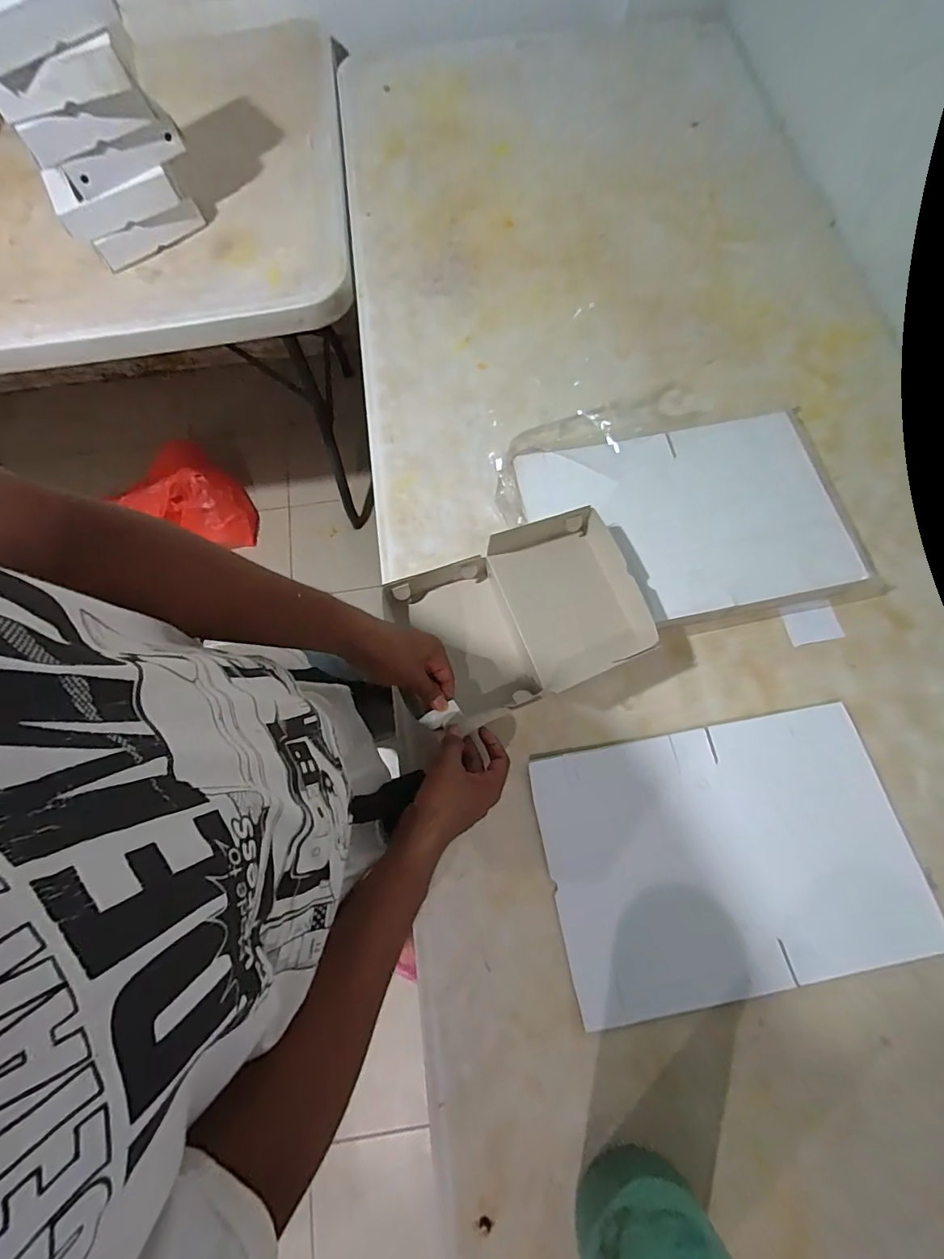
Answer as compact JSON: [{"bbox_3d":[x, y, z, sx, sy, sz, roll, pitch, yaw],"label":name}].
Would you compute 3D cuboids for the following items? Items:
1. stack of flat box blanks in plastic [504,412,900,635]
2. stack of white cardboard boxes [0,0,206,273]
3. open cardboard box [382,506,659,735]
[{"bbox_3d":[0.262,-0.132,0.597,0.385,0.055,0.251,-9,70,-1],"label":"stack of flat box blanks in plastic"},{"bbox_3d":[-0.555,-0.728,0.724,0.209,0.271,0.123,-32,72,-9],"label":"stack of white cardboard boxes"},{"bbox_3d":[0.049,-0.011,0.548,0.246,0.066,0.182,-23,71,-6],"label":"open cardboard box"}]

